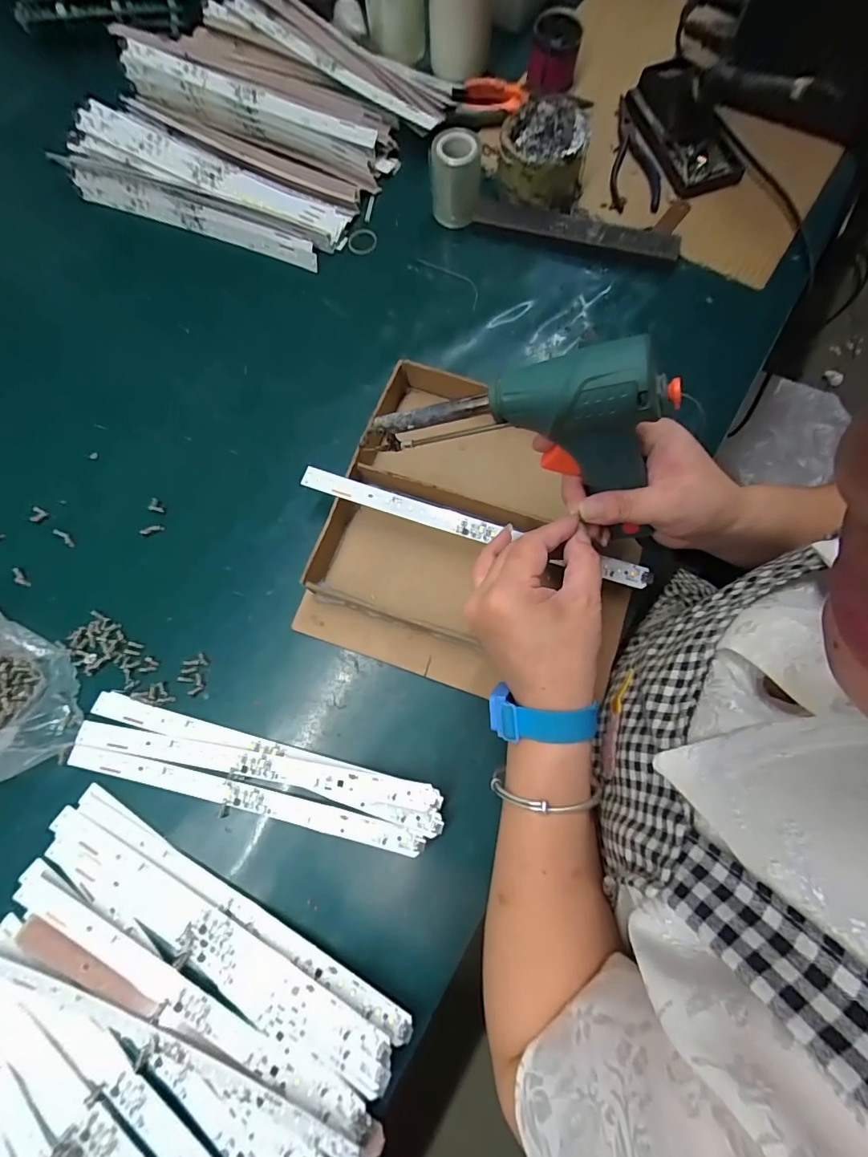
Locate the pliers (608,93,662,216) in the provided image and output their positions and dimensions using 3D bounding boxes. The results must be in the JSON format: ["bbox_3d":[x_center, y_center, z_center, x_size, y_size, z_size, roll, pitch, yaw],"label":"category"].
[{"bbox_3d":[0.217,-0.459,0.503,0.052,0.019,0.147,6,73,3],"label":"pliers"}]

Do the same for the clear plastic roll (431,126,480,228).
[{"bbox_3d":[0.021,-0.400,0.469,0.046,0.067,0.050,-2,73,1],"label":"clear plastic roll"}]

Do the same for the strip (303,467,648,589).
[{"bbox_3d":[0.028,-0.042,0.376,0.284,0.010,0.017,18,74,8],"label":"strip"}]

